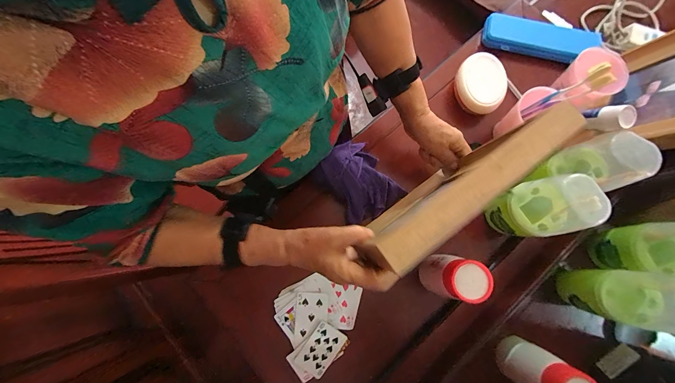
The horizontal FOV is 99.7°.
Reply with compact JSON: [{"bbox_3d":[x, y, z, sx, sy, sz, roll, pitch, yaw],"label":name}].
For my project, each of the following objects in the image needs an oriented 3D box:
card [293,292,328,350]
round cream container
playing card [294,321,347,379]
[{"bbox_3d":[-0.048,0.231,0.514,0.057,0.008,0.092,2,79,2],"label":"card"},{"bbox_3d":[0.292,-0.219,0.584,0.105,0.040,0.123,-23,79,-5],"label":"round cream container"},{"bbox_3d":[-0.030,0.281,0.506,0.057,0.004,0.088,37,87,-2],"label":"playing card"}]

